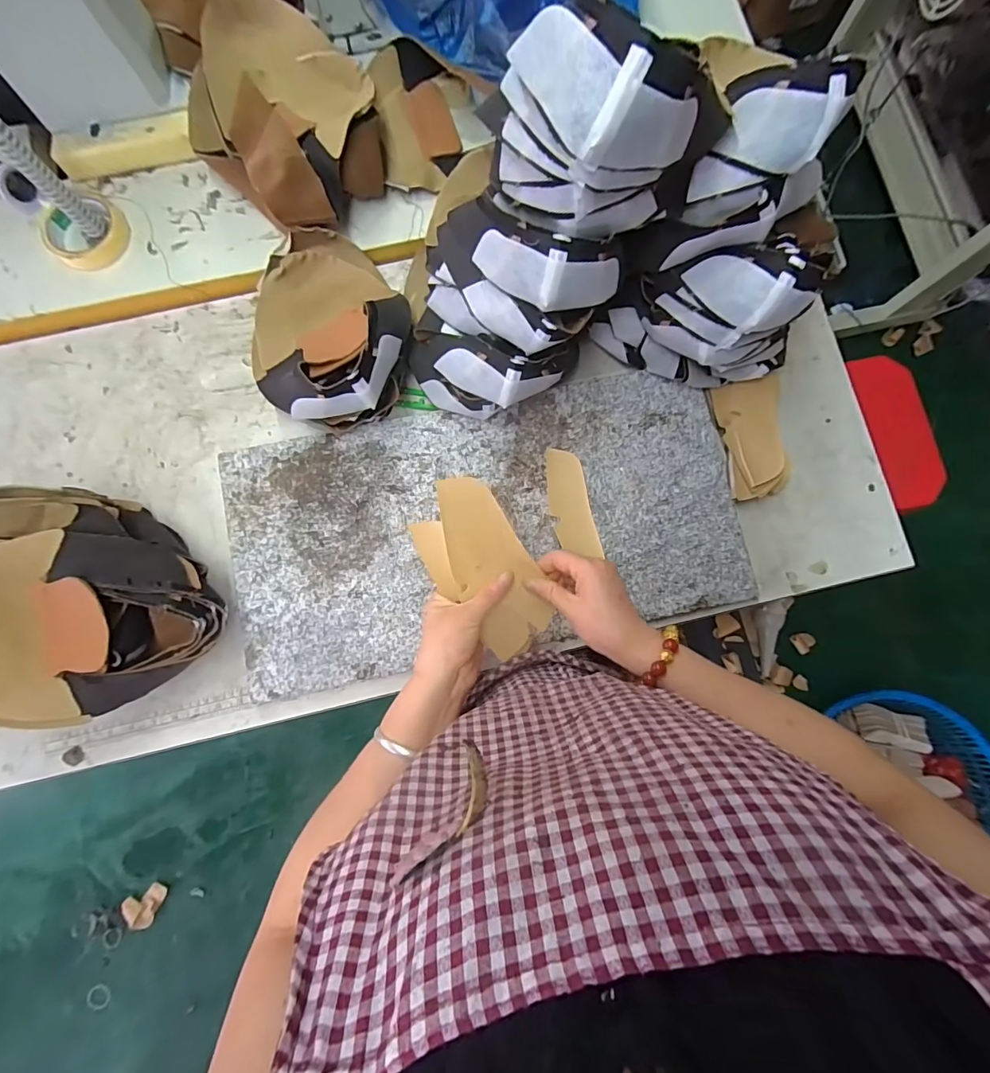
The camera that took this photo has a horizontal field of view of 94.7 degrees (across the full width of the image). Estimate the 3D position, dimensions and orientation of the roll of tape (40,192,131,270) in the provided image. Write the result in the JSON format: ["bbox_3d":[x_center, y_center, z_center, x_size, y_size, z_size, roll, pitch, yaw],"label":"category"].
[{"bbox_3d":[-0.504,-0.374,0.561,0.088,0.031,0.088,0,82,0],"label":"roll of tape"}]

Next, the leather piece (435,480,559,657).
[{"bbox_3d":[-0.004,0.029,0.413,0.071,0.010,0.173,-27,112,1],"label":"leather piece"}]

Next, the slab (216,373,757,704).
[{"bbox_3d":[-0.013,-0.015,0.554,0.592,0.023,0.301,-13,82,-2],"label":"slab"}]

